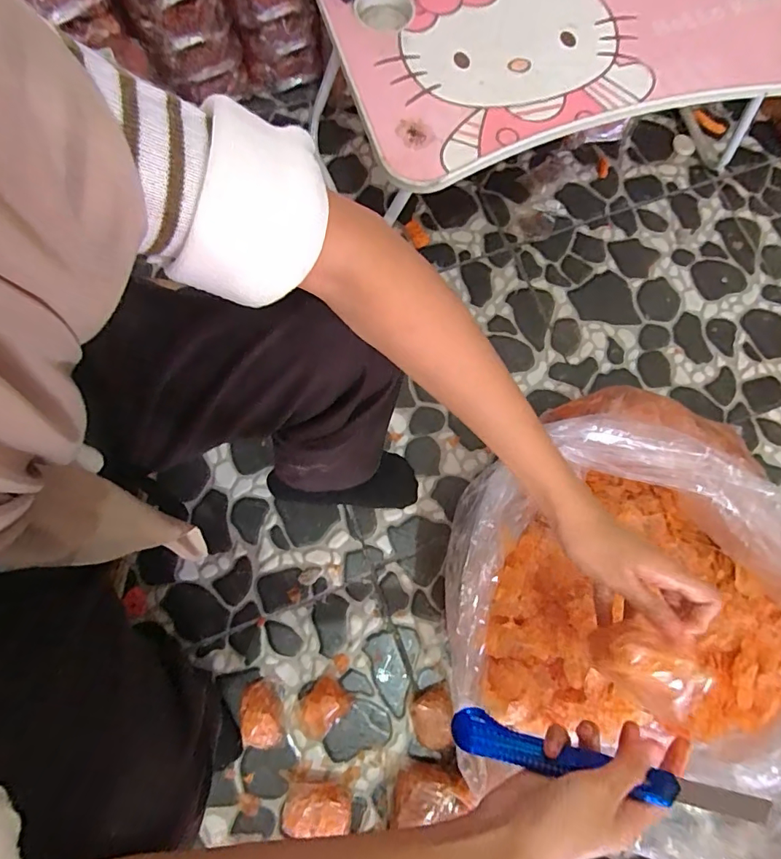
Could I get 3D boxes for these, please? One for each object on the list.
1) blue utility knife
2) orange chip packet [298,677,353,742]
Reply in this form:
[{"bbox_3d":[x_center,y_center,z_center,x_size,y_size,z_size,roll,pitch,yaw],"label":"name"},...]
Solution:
[{"bbox_3d":[0.135,0.226,0.318,0.191,0.021,0.022,3,74,22],"label":"blue utility knife"},{"bbox_3d":[-0.090,0.366,0.613,0.050,0.030,0.070,40,79,10],"label":"orange chip packet"}]

